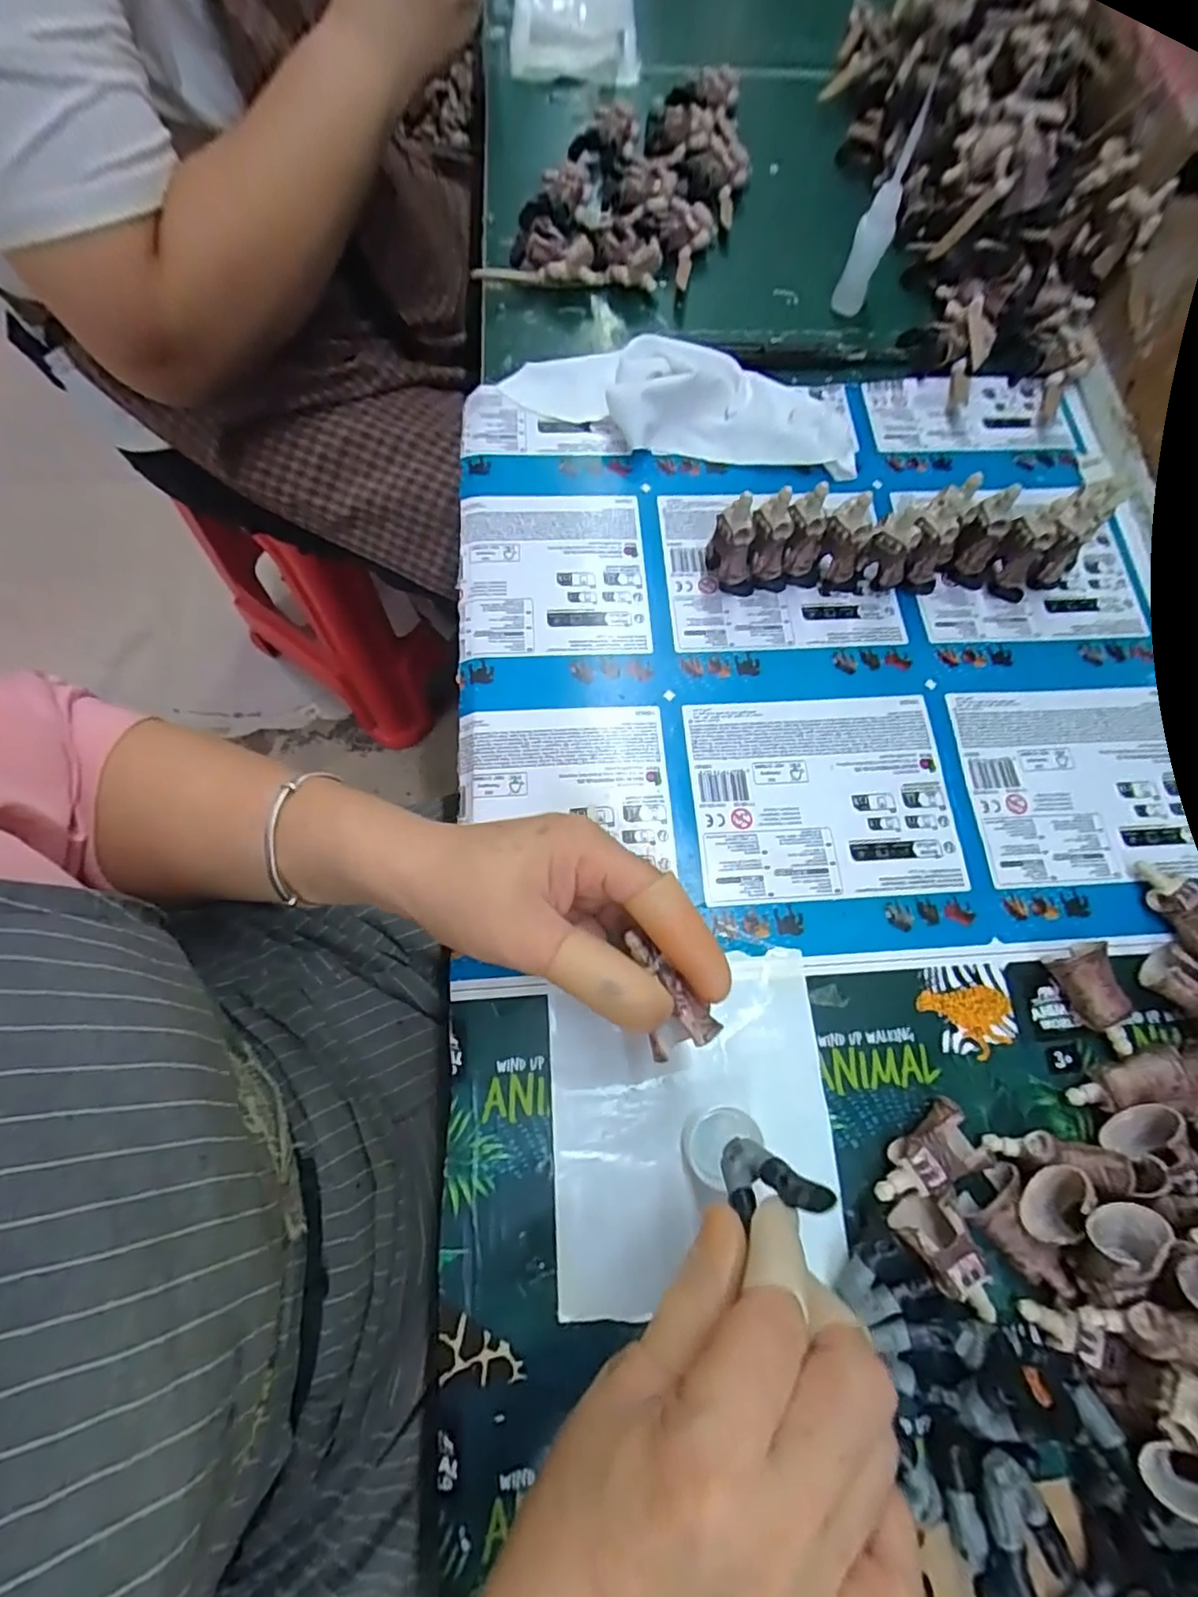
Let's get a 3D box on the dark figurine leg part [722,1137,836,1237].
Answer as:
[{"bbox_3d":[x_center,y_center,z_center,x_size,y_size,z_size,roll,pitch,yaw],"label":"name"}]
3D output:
[{"bbox_3d":[0.064,0.137,0.226,0.034,0.025,0.021,-6,72,-4],"label":"dark figurine leg part"}]

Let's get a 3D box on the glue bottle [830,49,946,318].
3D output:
[{"bbox_3d":[0.177,-0.369,0.393,0.022,0.115,0.019,22,72,6],"label":"glue bottle"}]

